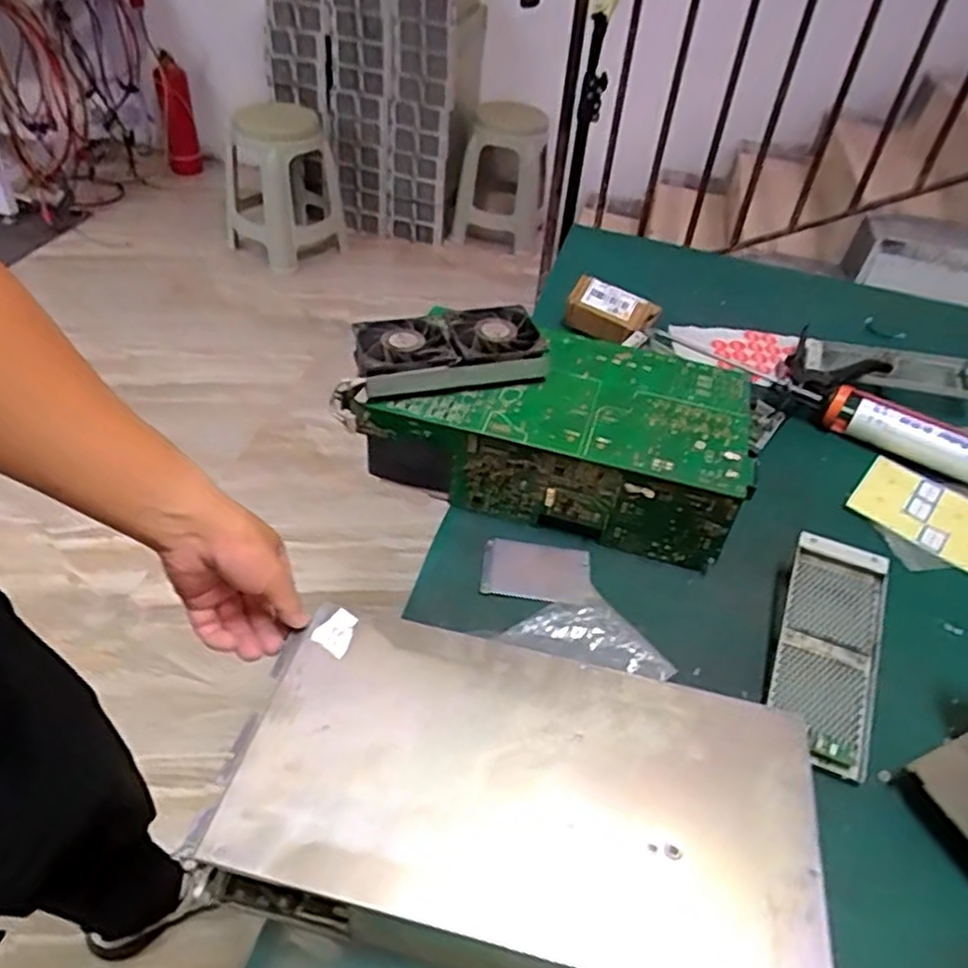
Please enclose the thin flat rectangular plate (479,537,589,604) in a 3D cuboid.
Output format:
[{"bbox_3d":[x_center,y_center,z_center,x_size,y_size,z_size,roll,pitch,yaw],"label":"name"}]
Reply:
[{"bbox_3d":[0.052,0.089,0.738,0.106,0.008,0.073,10,45,9],"label":"thin flat rectangular plate"}]

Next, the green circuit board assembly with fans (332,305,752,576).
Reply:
[{"bbox_3d":[0.073,-0.080,0.803,0.406,0.150,0.210,15,44,9],"label":"green circuit board assembly with fans"}]

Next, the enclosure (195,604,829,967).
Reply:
[{"bbox_3d":[0.026,0.227,0.516,0.379,0.078,0.202,13,44,7],"label":"enclosure"}]

